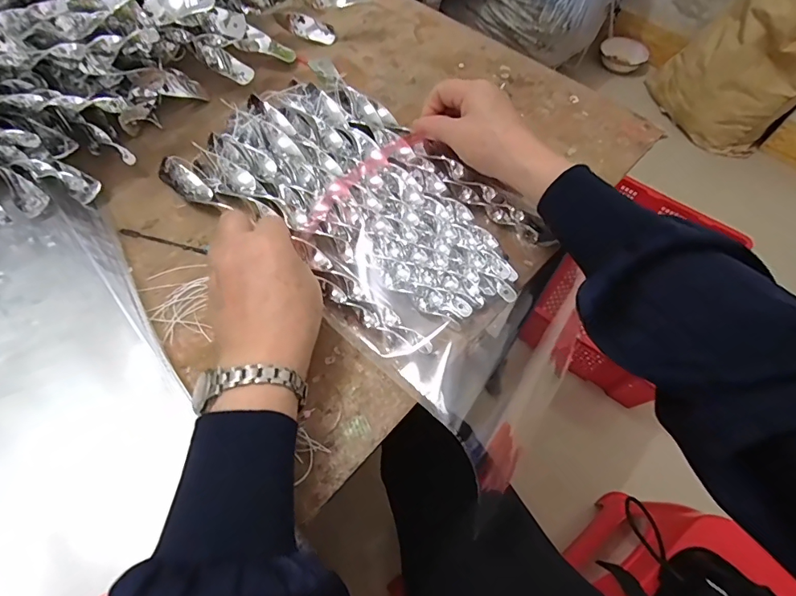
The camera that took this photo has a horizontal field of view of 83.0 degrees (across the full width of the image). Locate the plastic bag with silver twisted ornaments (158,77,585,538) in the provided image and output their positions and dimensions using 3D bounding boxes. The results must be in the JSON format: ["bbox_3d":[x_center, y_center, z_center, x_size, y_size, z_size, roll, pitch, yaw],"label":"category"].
[{"bbox_3d":[-0.013,-0.062,0.382,0.361,0.039,0.202,37,66,17],"label":"plastic bag with silver twisted ornaments"}]

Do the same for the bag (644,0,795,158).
[{"bbox_3d":[1.047,-0.738,1.355,0.422,0.593,0.175,41,67,19],"label":"bag"}]

